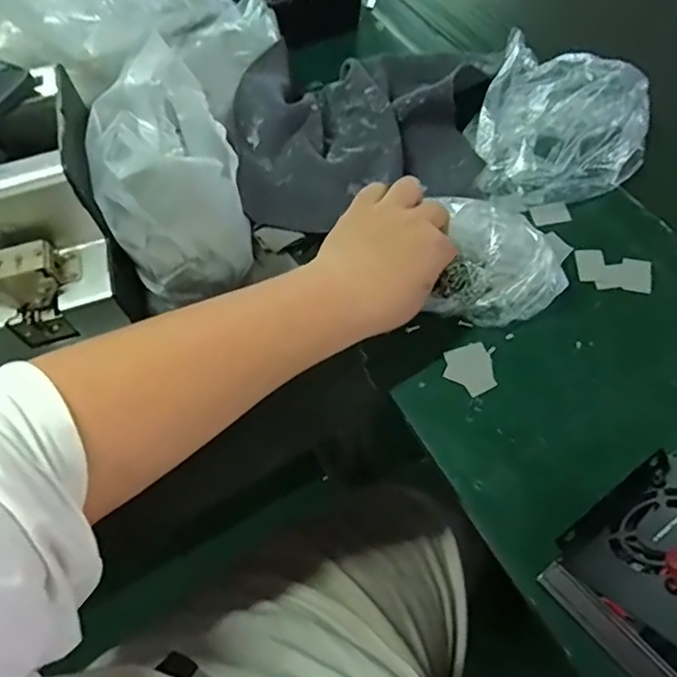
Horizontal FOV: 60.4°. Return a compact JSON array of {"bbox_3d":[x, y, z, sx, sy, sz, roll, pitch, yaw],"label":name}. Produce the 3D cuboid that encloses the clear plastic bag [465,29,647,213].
[{"bbox_3d":[0.201,-0.196,0.529,0.152,0.052,0.173,20,63,15],"label":"clear plastic bag"}]

